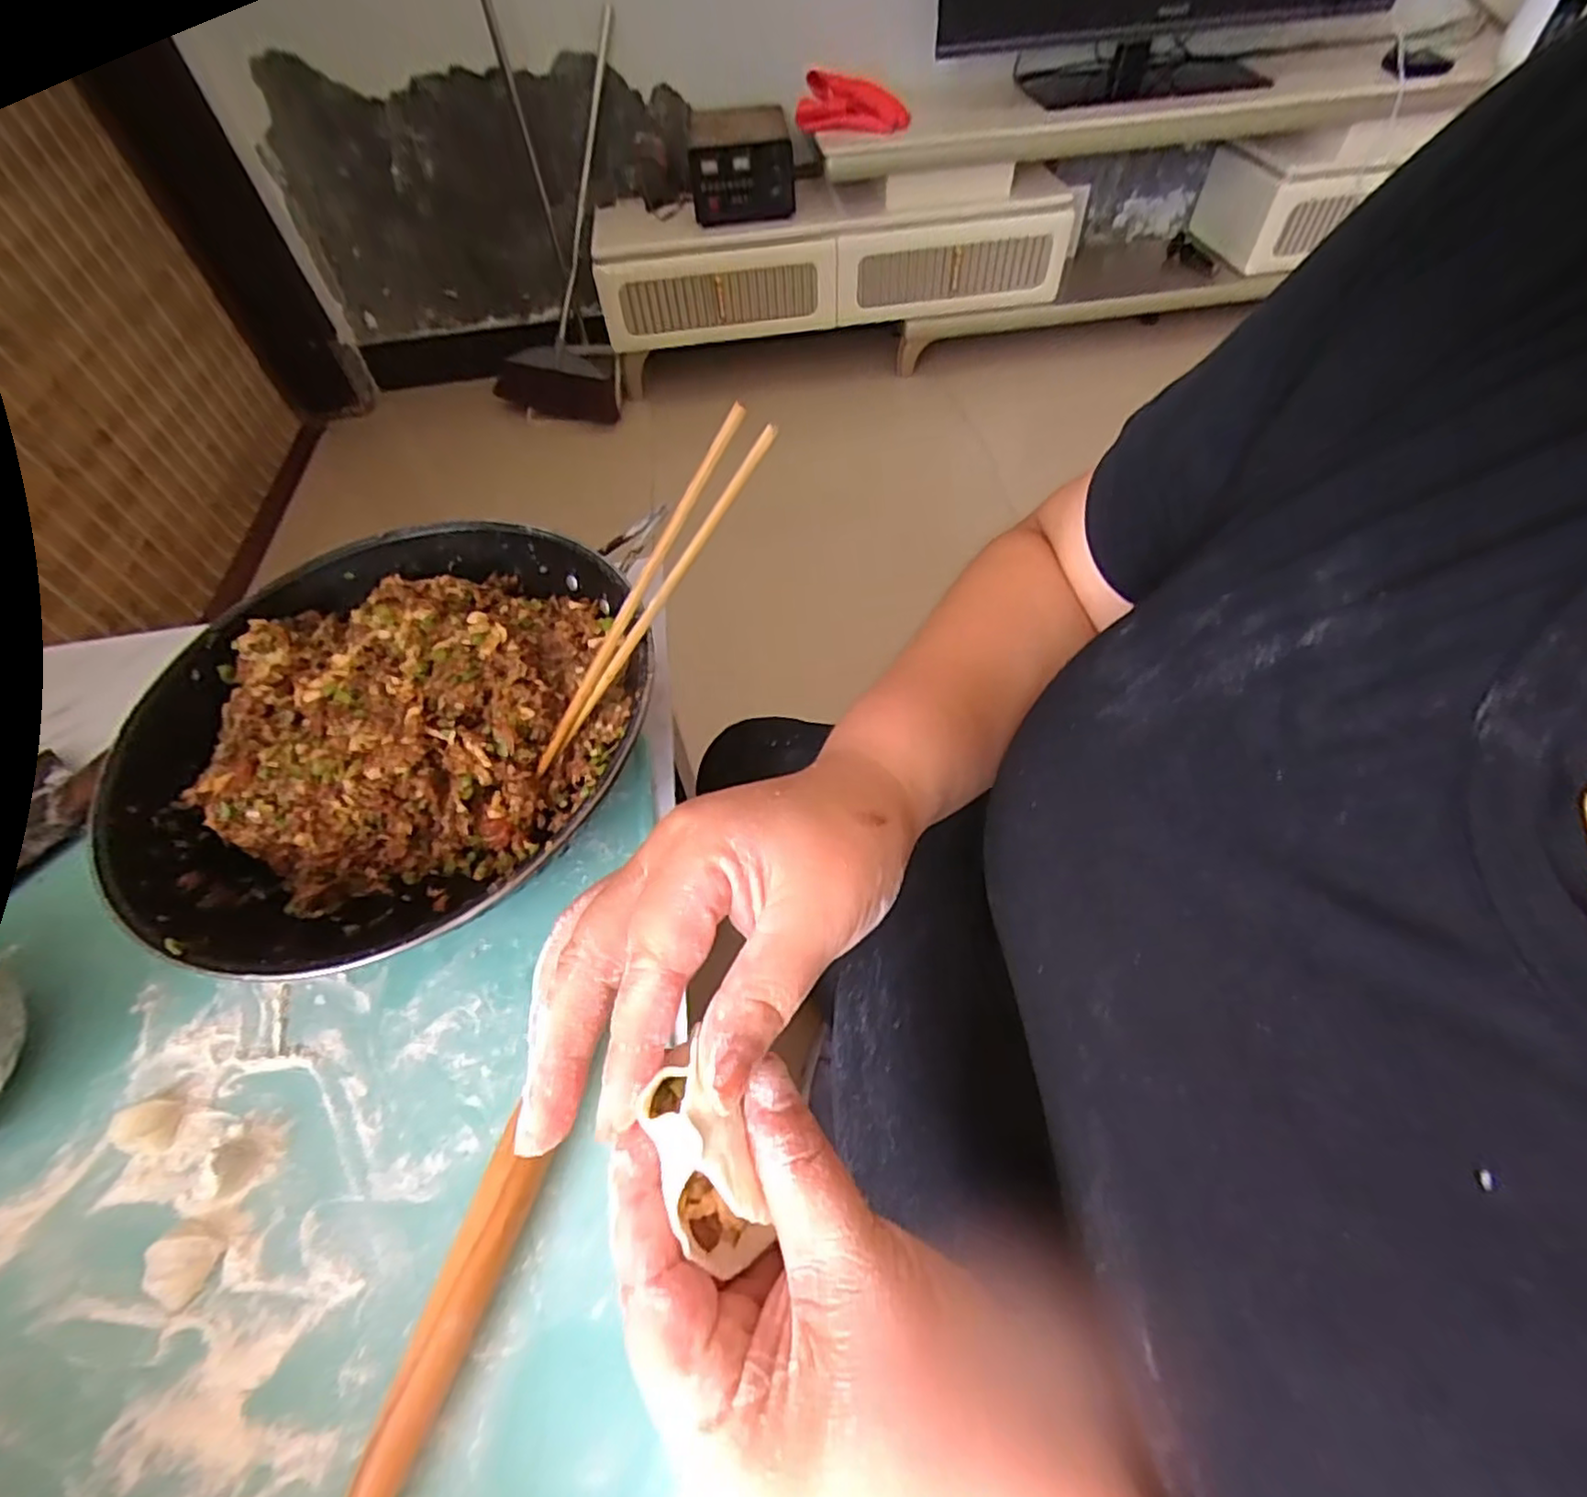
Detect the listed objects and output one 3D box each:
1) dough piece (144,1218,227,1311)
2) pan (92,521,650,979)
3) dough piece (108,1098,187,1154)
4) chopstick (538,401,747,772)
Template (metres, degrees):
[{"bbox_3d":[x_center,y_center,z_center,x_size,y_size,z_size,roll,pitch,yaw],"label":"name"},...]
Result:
[{"bbox_3d":[-0.284,0.238,0.314,0.027,0.014,0.029,10,57,11],"label":"dough piece"},{"bbox_3d":[-0.238,-0.004,0.431,0.301,0.091,0.299,-2,55,3],"label":"pan"},{"bbox_3d":[-0.334,0.193,0.349,0.030,0.011,0.023,-3,55,3],"label":"dough piece"},{"bbox_3d":[-0.095,-0.082,0.396,0.008,0.011,0.248,49,115,30],"label":"chopstick"}]

